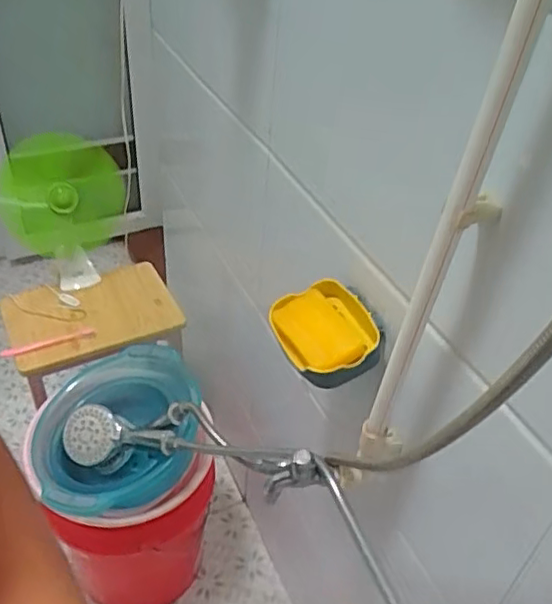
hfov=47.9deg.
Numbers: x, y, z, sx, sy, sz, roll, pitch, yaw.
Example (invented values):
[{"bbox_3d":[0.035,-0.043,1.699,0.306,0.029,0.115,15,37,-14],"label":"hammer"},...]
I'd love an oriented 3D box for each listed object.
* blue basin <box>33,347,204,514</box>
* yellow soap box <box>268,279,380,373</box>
[{"bbox_3d":[-0.267,0.213,1.089,0.266,0.123,0.284,4,39,-2],"label":"blue basin"},{"bbox_3d":[0.058,0.033,0.709,0.096,0.042,0.129,-16,44,-25],"label":"yellow soap box"}]

